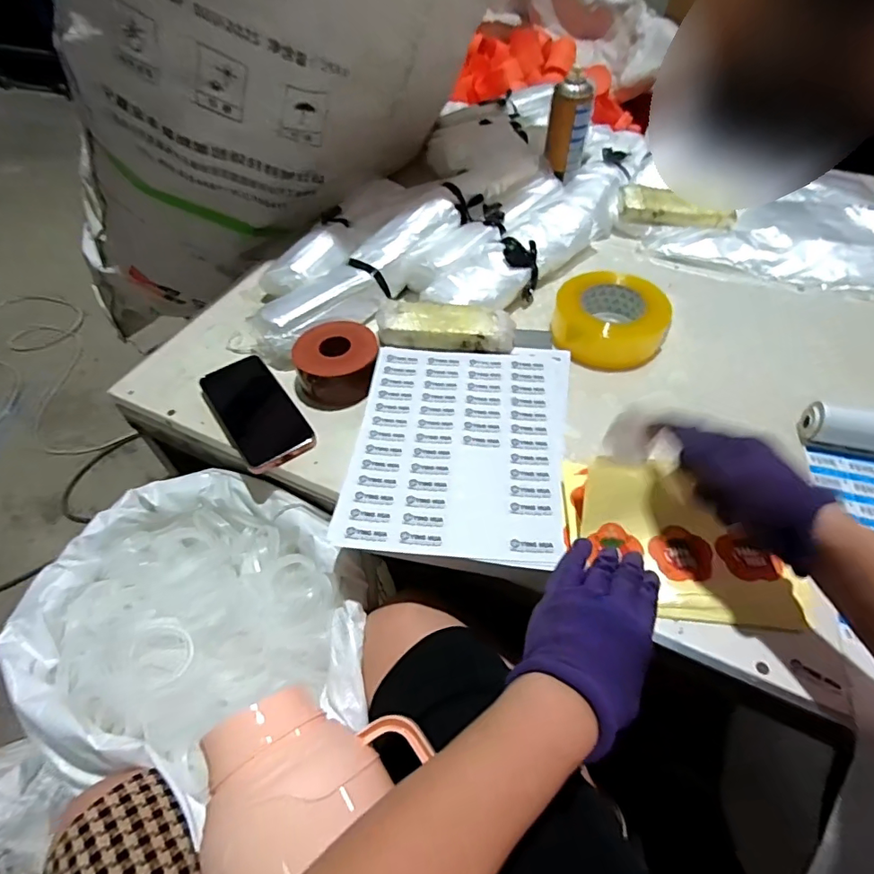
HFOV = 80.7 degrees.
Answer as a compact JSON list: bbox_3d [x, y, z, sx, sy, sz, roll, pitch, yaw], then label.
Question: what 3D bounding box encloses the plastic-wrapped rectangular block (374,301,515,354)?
[{"bbox_3d":[0.011,-0.132,0.612,0.159,0.032,0.058,6,51,6],"label":"plastic-wrapped rectangular block"}]

